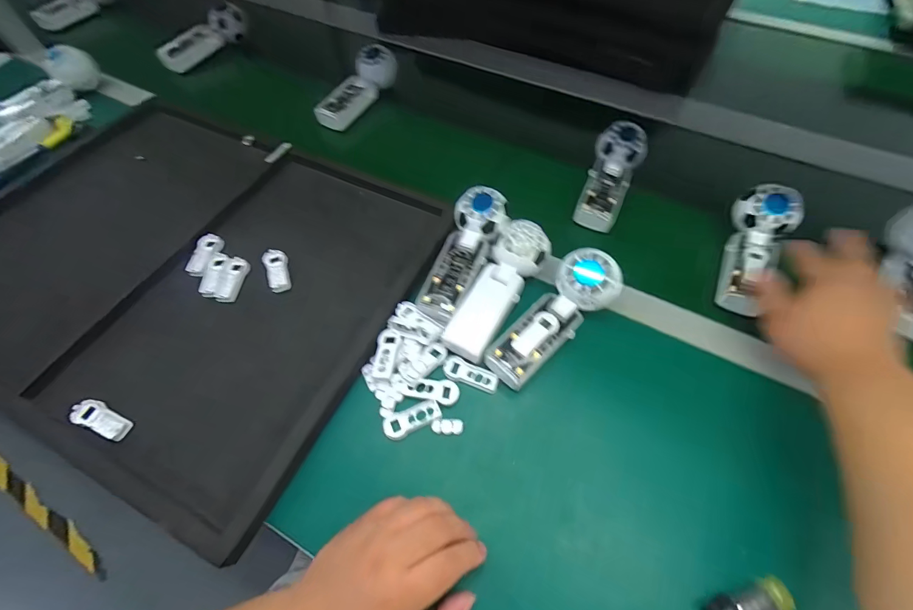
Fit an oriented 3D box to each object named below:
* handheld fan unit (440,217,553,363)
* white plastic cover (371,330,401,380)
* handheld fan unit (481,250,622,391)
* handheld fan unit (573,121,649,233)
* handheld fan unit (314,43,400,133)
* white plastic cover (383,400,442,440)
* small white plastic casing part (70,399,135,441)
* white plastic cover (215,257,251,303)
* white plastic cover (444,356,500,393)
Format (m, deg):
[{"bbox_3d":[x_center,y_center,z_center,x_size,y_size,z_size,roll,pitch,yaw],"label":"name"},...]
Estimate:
[{"bbox_3d":[0.046,-0.021,0.419,0.056,0.031,0.166,28,77,16],"label":"handheld fan unit"},{"bbox_3d":[-0.073,0.051,0.400,0.021,0.013,0.055,4,58,2],"label":"white plastic cover"},{"bbox_3d":[0.099,0.013,0.399,0.159,0.065,0.062,-39,66,-21],"label":"handheld fan unit"},{"bbox_3d":[0.207,-0.175,0.519,0.061,0.024,0.158,22,75,13],"label":"handheld fan unit"},{"bbox_3d":[-0.163,-0.349,0.617,0.059,0.056,0.170,25,62,14],"label":"handheld fan unit"},{"bbox_3d":[-0.043,0.111,0.373,0.055,0.004,0.023,-19,60,-12],"label":"white plastic cover"},{"bbox_3d":[-0.337,0.109,0.366,0.058,0.017,0.023,20,61,12],"label":"small white plastic casing part"},{"bbox_3d":[-0.262,-0.030,0.452,0.025,0.014,0.058,4,58,3],"label":"white plastic cover"},{"bbox_3d":[0.015,0.073,0.401,0.058,0.006,0.024,20,61,12],"label":"white plastic cover"}]

